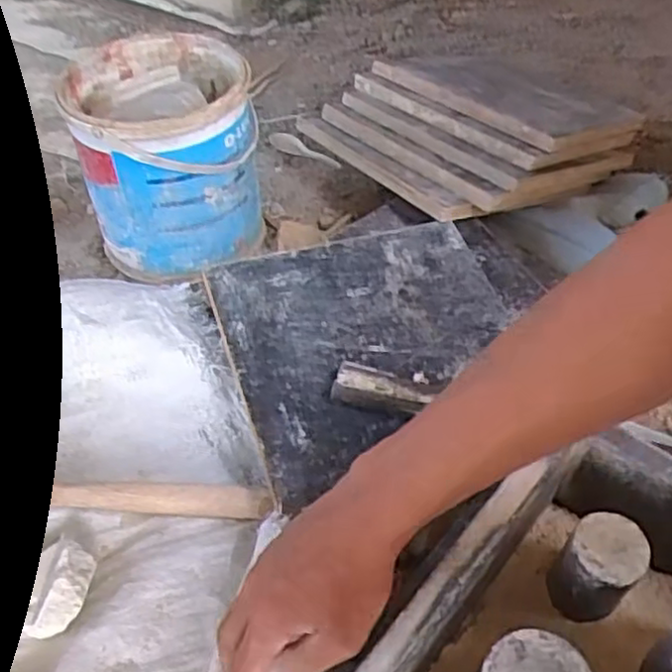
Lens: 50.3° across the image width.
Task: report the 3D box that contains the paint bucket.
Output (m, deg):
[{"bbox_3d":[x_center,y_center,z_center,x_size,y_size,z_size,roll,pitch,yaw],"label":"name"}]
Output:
[{"bbox_3d":[-0.165,-0.174,0.721,0.163,0.184,0.162,0,48,0],"label":"paint bucket"}]

